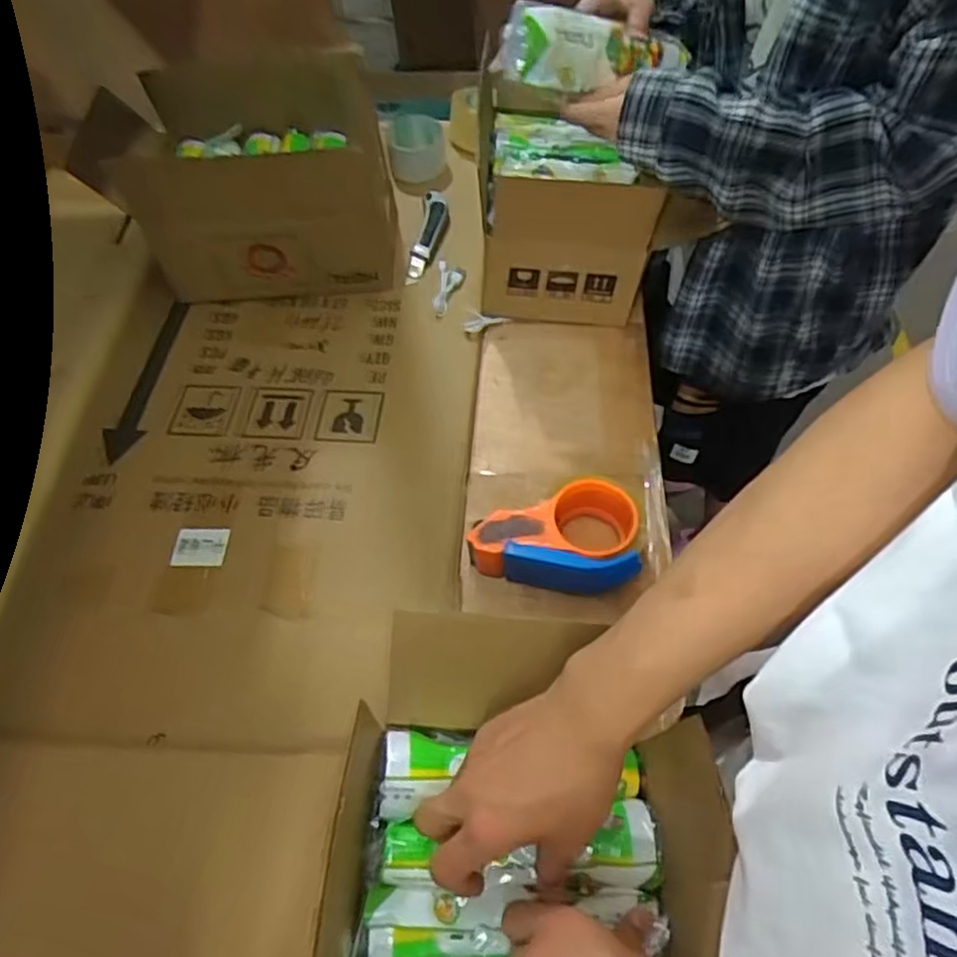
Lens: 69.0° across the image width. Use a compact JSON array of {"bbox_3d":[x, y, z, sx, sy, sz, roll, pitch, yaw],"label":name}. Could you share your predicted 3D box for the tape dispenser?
[{"bbox_3d":[0.070,0.062,0.643,0.155,0.058,0.096,-8,56,-2],"label":"tape dispenser"}]

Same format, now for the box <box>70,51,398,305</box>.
[{"bbox_3d":[-0.254,-0.359,0.837,0.274,0.210,0.207,-6,56,-1],"label":"box"}]

